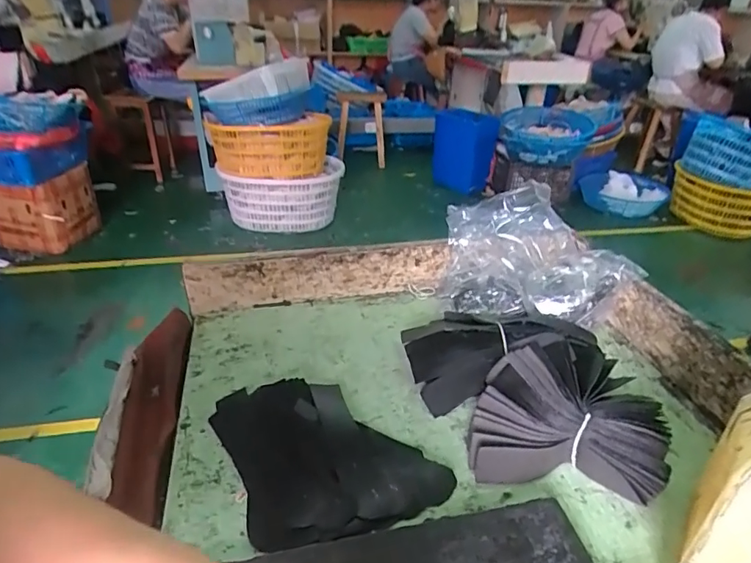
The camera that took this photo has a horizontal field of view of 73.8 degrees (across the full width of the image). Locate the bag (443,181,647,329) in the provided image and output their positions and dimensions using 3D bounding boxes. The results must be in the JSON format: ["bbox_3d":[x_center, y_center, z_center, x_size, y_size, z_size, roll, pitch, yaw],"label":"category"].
[{"bbox_3d":[0.212,-0.035,0.667,0.242,0.113,0.173,13,32,19],"label":"bag"}]

